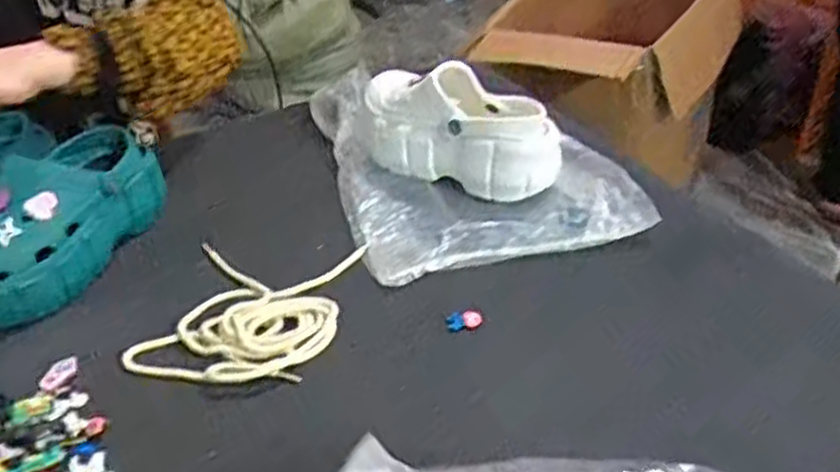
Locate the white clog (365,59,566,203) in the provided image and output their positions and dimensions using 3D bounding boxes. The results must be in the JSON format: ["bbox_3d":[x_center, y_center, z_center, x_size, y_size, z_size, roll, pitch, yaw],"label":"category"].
[{"bbox_3d":[0.038,-0.119,0.843,0.232,0.101,0.082,18,41,29],"label":"white clog"}]

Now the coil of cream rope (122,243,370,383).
[{"bbox_3d":[-0.150,0.059,0.697,0.167,0.022,0.180,2,35,8],"label":"coil of cream rope"}]

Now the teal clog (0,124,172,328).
[{"bbox_3d":[-0.356,-0.017,0.758,0.100,0.099,0.249,9,37,18],"label":"teal clog"}]

